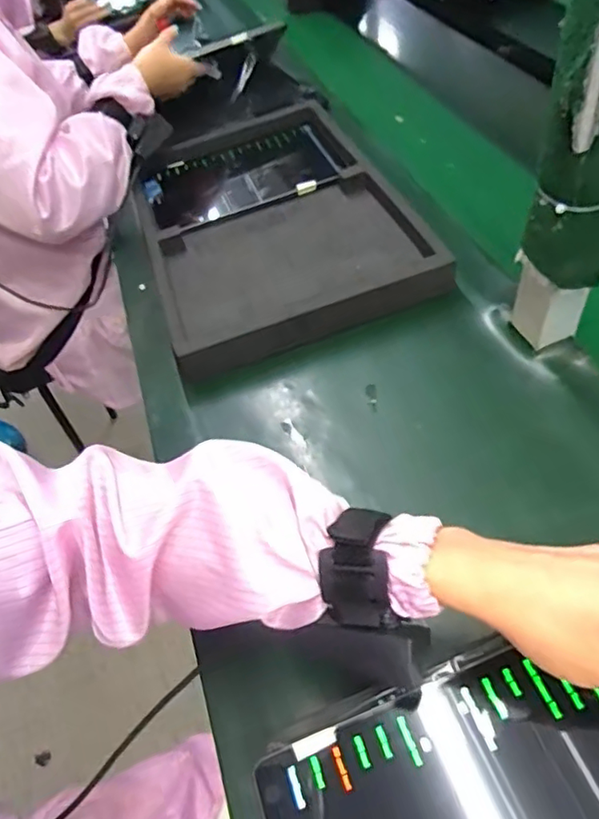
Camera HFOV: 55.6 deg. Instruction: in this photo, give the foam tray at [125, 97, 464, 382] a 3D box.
[{"bbox_3d":[-0.030,-0.245,0.698,0.310,0.052,0.439,-17,51,-5],"label":"foam tray"}]

